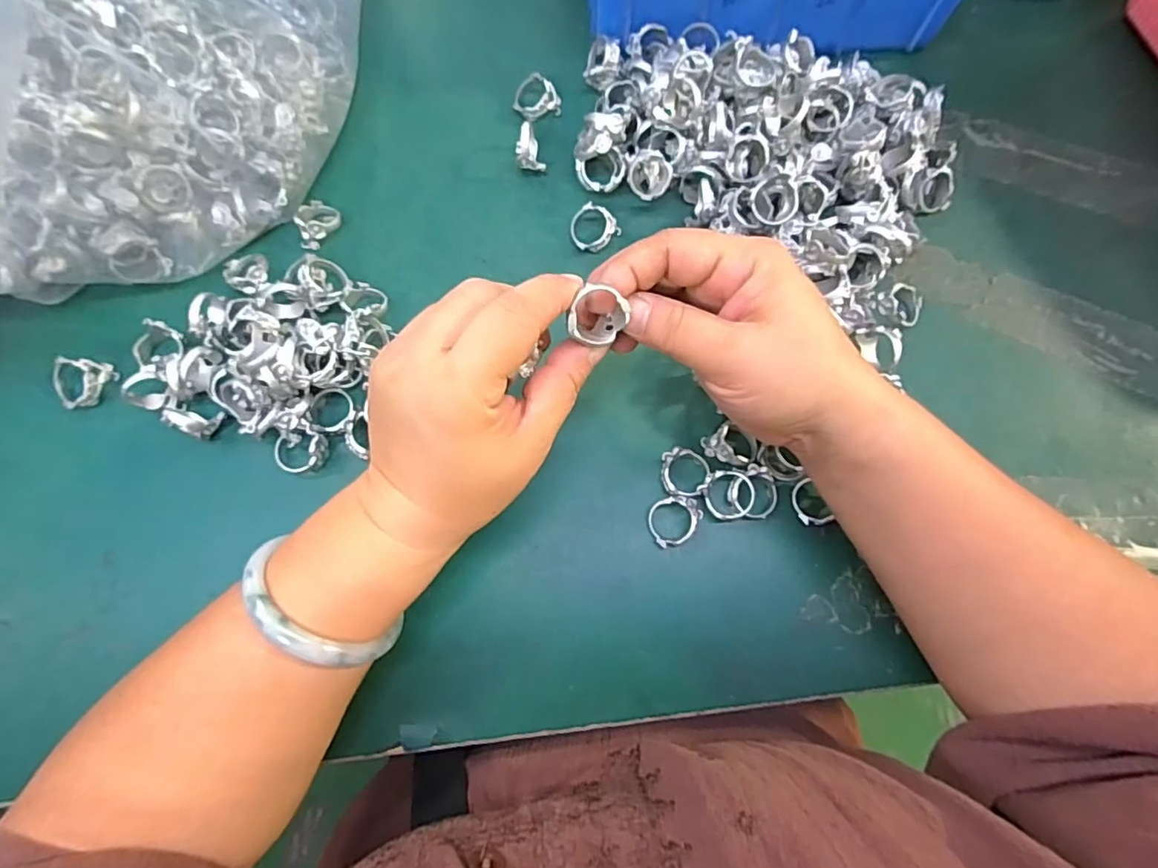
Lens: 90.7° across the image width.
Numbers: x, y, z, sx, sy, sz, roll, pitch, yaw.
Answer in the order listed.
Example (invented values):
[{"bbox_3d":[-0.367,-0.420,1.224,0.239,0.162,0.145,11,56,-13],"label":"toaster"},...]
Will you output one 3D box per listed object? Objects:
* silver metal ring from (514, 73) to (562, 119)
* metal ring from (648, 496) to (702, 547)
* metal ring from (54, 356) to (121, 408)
[{"bbox_3d":[-0.026,-0.213,0.361,0.029,0.015,0.024,0,77,-1],"label":"silver metal ring"},{"bbox_3d":[0.052,0.045,0.297,0.029,0.012,0.024,-12,78,-4],"label":"metal ring"},{"bbox_3d":[-0.271,-0.028,0.309,0.029,0.010,0.026,1,77,-1],"label":"metal ring"}]

